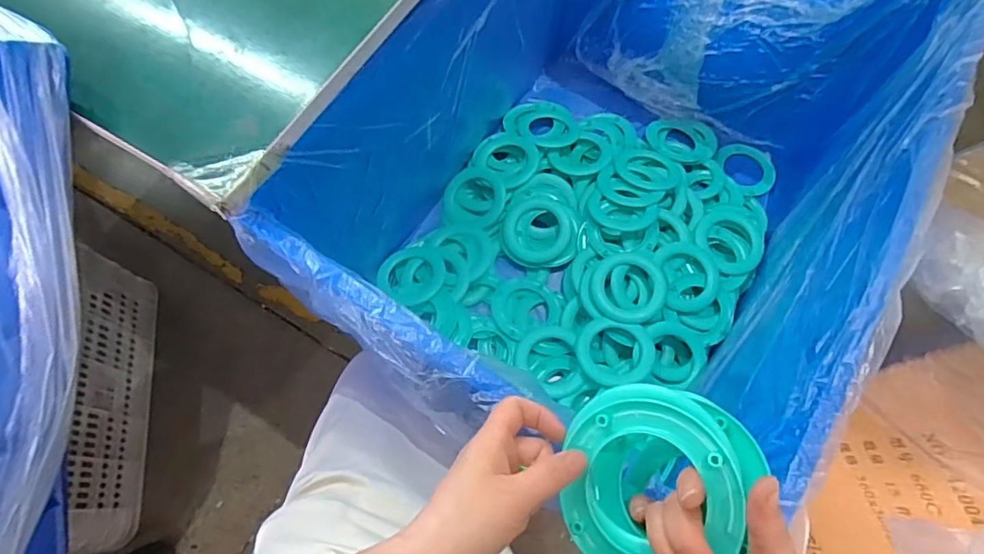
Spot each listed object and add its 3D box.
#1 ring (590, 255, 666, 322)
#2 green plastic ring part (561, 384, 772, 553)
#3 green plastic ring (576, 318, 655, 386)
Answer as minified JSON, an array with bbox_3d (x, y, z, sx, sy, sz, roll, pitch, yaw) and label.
[{"bbox_3d":[0.200,0.016,0.790,0.102,0.022,0.102,0,68,-1],"label":"ring"},{"bbox_3d":[0.100,0.127,0.329,0.117,0.053,0.118,-5,76,21],"label":"green plastic ring part"},{"bbox_3d":[0.171,0.105,0.759,0.102,0.024,0.092,12,69,4],"label":"green plastic ring"}]

